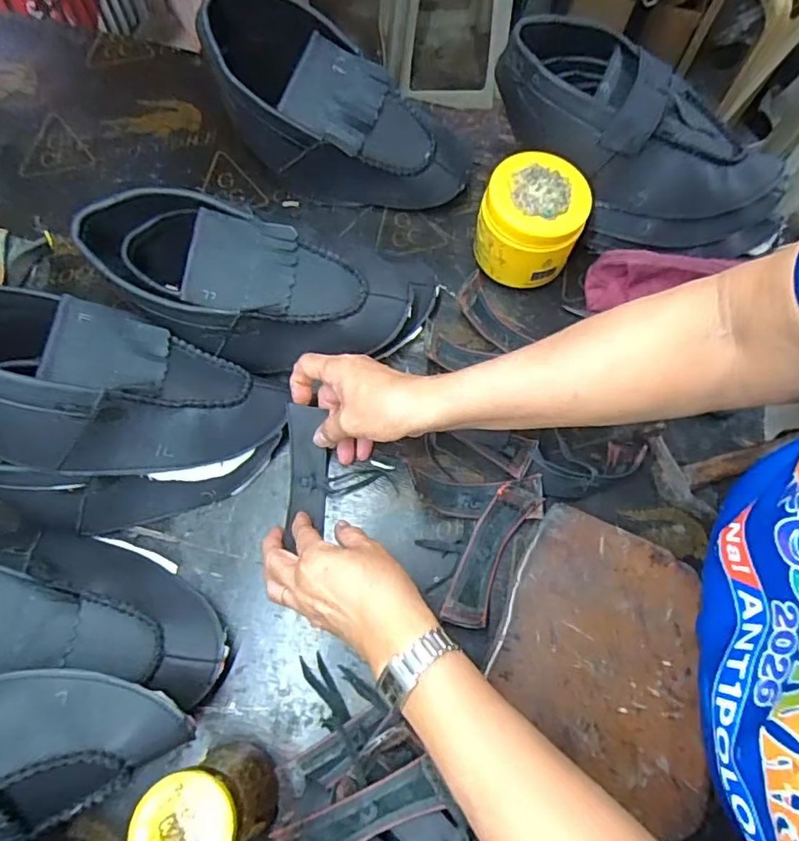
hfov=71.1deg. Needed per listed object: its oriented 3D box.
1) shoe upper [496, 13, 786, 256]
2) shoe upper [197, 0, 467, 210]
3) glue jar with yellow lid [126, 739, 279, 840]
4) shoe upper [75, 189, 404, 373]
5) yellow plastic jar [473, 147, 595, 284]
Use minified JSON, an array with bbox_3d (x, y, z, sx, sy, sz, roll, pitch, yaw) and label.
[{"bbox_3d":[0.229,-0.255,0.539,0.314,0.094,0.125,34,73,-6],"label":"shoe upper"},{"bbox_3d":[-0.056,-0.299,0.541,0.239,0.157,0.098,9,70,4],"label":"shoe upper"},{"bbox_3d":[-0.121,0.249,0.362,0.059,0.104,0.056,0,70,1],"label":"glue jar with yellow lid"},{"bbox_3d":[-0.132,-0.111,0.491,0.259,0.121,0.112,11,71,5],"label":"shoe upper"},{"bbox_3d":[0.125,-0.186,0.538,0.093,0.096,0.092,0,70,1],"label":"yellow plastic jar"}]

